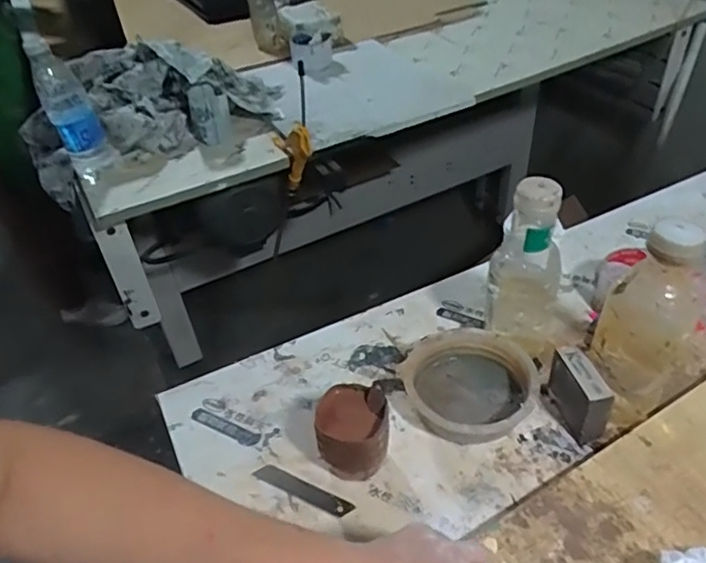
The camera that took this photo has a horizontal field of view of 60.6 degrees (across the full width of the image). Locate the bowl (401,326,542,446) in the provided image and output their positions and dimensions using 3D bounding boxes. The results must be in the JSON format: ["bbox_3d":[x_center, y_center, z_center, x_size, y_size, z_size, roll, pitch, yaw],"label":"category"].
[{"bbox_3d":[0.119,0.103,0.609,0.123,0.037,0.118,-2,43,2],"label":"bowl"}]

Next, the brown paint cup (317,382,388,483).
[{"bbox_3d":[0.000,0.140,0.558,0.063,0.069,0.066,-2,43,2],"label":"brown paint cup"}]

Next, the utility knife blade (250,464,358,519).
[{"bbox_3d":[-0.046,0.193,0.555,0.098,0.005,0.014,16,55,25],"label":"utility knife blade"}]

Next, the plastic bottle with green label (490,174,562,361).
[{"bbox_3d":[0.178,-0.010,0.604,0.069,0.205,0.055,12,45,18],"label":"plastic bottle with green label"}]

